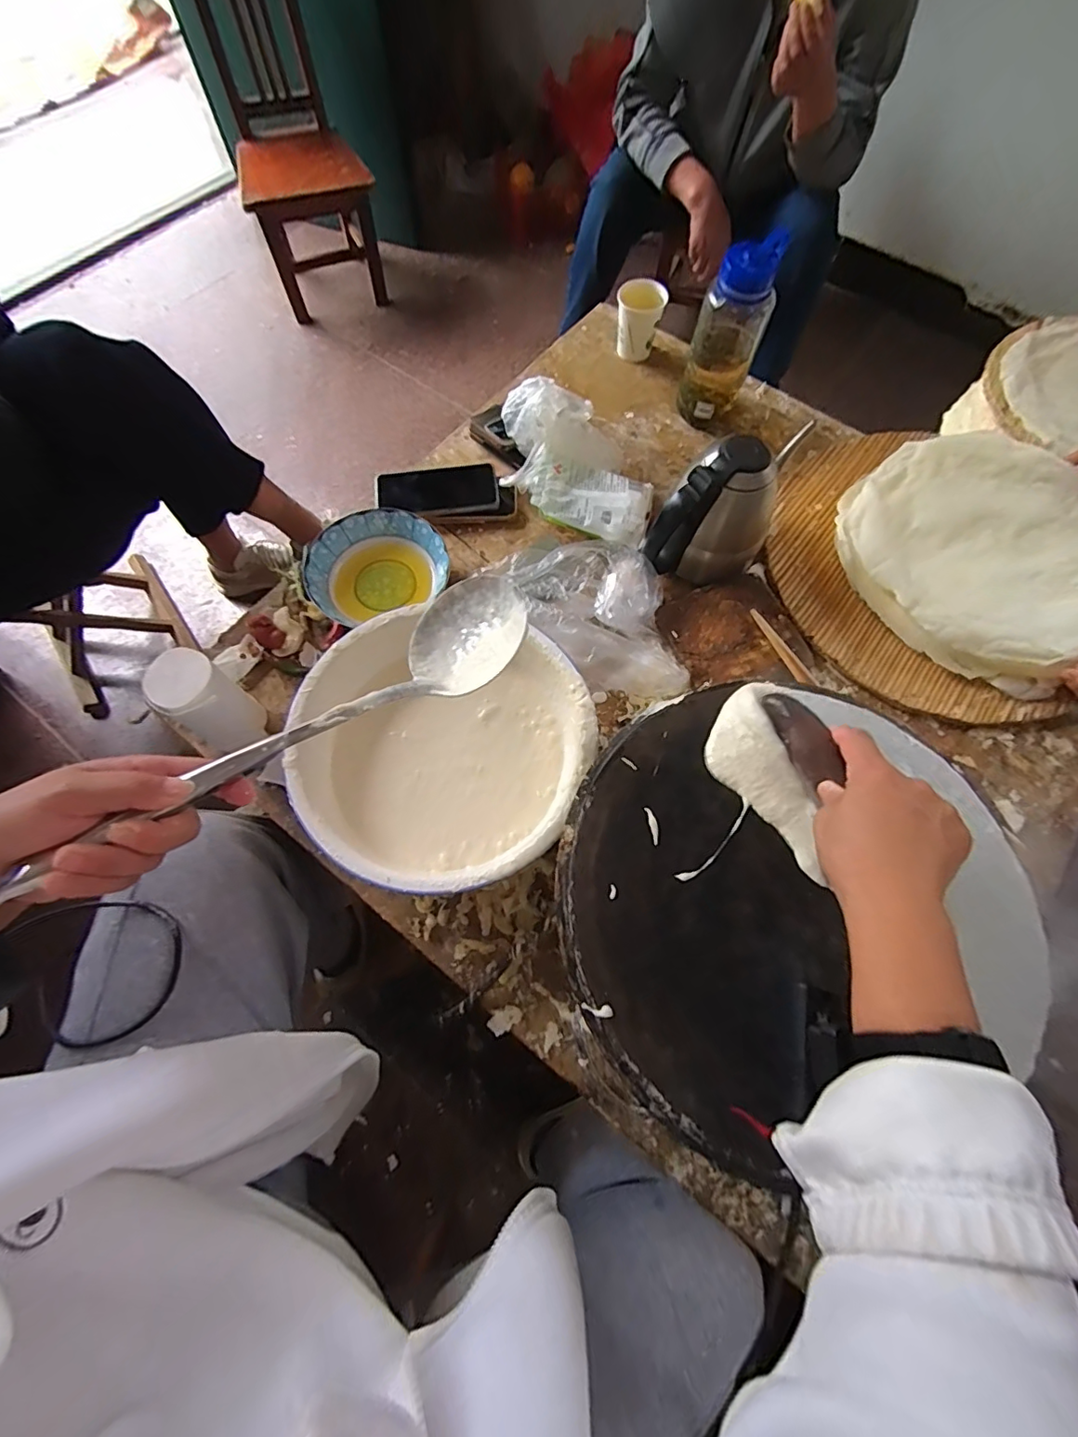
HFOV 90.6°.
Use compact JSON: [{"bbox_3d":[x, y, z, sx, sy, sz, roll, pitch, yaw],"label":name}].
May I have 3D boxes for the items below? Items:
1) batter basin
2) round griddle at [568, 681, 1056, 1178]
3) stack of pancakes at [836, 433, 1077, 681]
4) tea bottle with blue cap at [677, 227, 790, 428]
[{"bbox_3d":[-0.099,0.036,0.542,0.279,0.082,0.259,0,69,-1],"label":"batter basin"},{"bbox_3d":[0.195,0.122,0.422,0.356,0.032,0.322,-20,70,-8],"label":"round griddle"},{"bbox_3d":[0.564,-0.214,0.680,0.332,0.051,0.324,-29,72,-12],"label":"stack of pancakes"},{"bbox_3d":[0.254,-0.514,0.728,0.086,0.206,0.093,20,70,7],"label":"tea bottle with blue cap"}]

